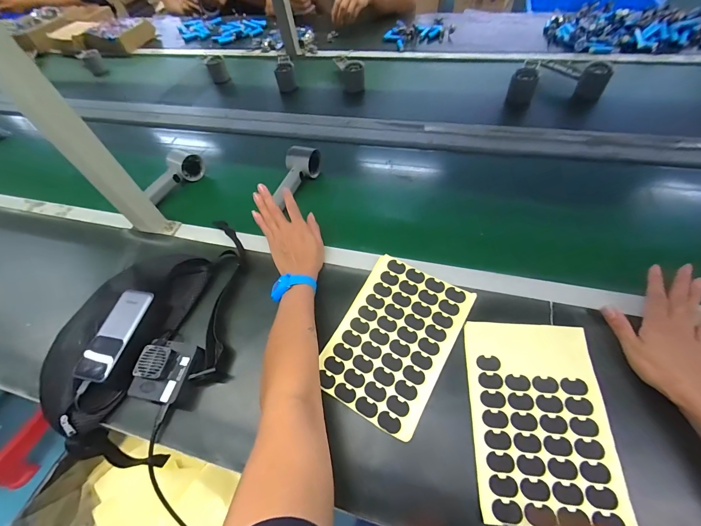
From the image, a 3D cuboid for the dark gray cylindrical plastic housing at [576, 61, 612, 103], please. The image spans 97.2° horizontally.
[{"bbox_3d":[0.530,-0.396,0.675,0.053,0.069,0.050,-2,56,4],"label":"dark gray cylindrical plastic housing"}]

